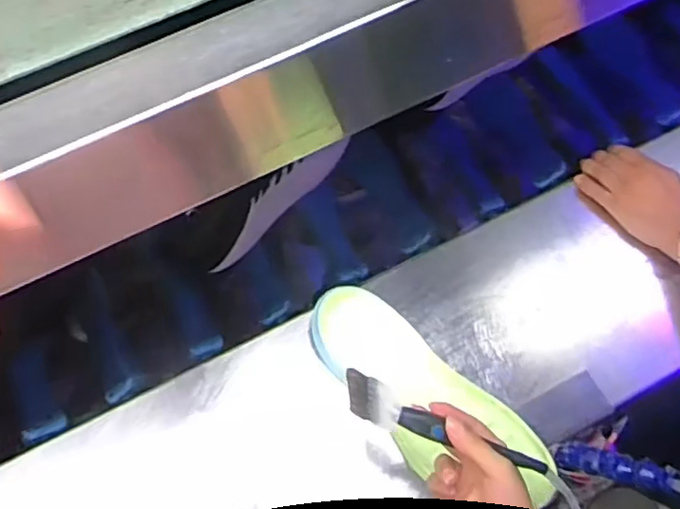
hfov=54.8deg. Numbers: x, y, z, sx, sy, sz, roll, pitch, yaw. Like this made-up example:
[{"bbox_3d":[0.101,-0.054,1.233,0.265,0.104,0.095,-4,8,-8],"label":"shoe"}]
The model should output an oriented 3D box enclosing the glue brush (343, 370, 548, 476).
[{"bbox_3d":[0.083,0.141,0.529,0.171,0.018,0.032,21,68,6],"label":"glue brush"}]

